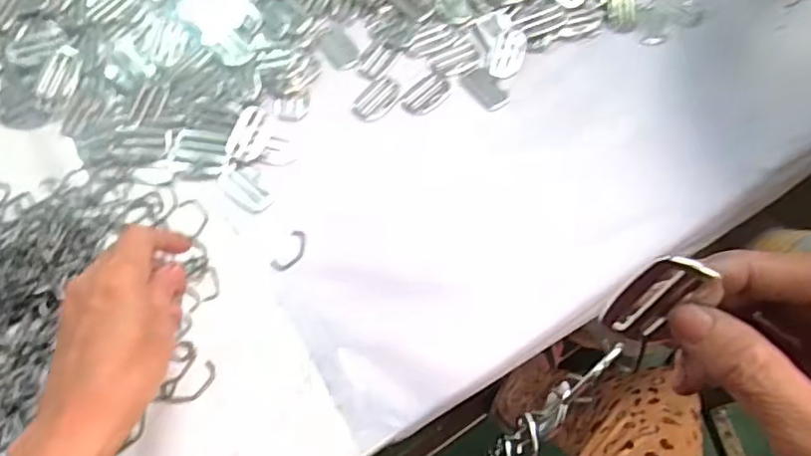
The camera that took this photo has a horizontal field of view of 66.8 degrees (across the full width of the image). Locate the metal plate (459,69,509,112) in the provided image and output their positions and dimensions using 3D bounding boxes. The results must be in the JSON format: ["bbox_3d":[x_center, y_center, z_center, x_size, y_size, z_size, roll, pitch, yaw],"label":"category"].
[{"bbox_3d":[0.069,-0.120,0.528,0.027,0.004,0.044,-31,69,-16],"label":"metal plate"}]

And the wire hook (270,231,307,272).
[{"bbox_3d":[-0.083,0.017,0.450,0.017,0.004,0.035,25,64,12],"label":"wire hook"}]

